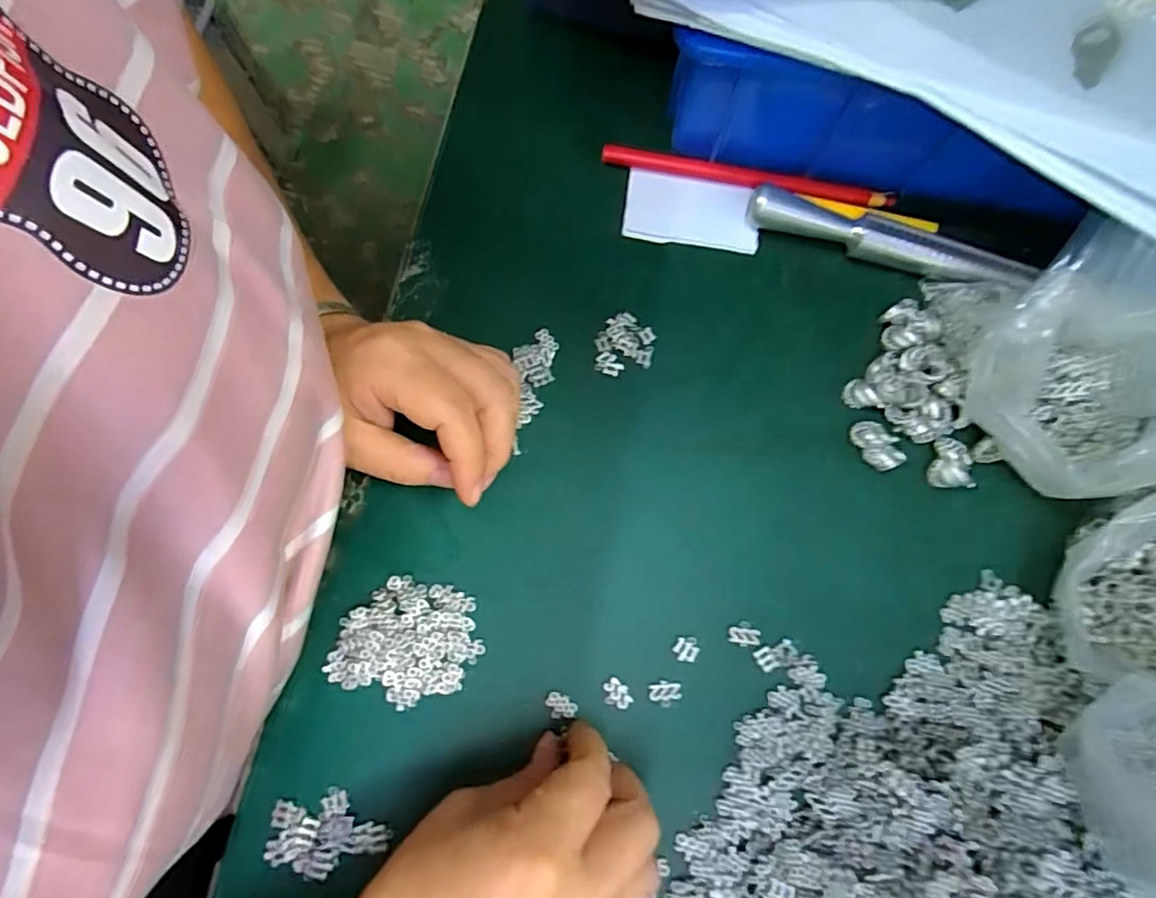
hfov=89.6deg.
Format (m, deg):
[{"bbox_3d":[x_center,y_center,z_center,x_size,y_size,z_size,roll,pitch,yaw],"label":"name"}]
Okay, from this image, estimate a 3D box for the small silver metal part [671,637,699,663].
[{"bbox_3d":[0.053,0.098,0.283,0.013,0.004,0.011,2,77,-1],"label":"small silver metal part"}]

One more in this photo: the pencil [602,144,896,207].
[{"bbox_3d":[0.096,-0.154,0.330,0.165,0.011,0.013,11,77,1],"label":"pencil"}]

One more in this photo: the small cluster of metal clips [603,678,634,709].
[{"bbox_3d":[0.018,0.118,0.278,0.015,0.004,0.012,43,80,8],"label":"small cluster of metal clips"}]

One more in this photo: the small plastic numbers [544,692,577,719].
[{"bbox_3d":[-0.008,0.123,0.276,0.015,0.004,0.011,25,78,6],"label":"small plastic numbers"}]

